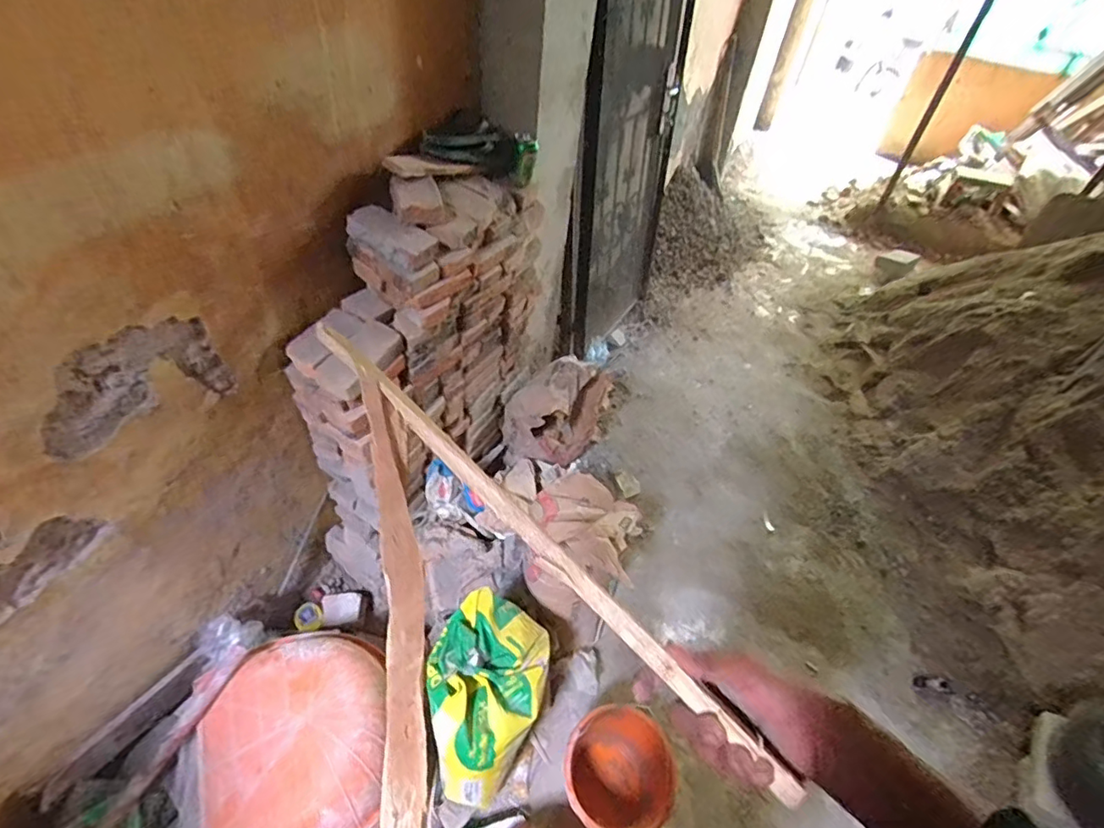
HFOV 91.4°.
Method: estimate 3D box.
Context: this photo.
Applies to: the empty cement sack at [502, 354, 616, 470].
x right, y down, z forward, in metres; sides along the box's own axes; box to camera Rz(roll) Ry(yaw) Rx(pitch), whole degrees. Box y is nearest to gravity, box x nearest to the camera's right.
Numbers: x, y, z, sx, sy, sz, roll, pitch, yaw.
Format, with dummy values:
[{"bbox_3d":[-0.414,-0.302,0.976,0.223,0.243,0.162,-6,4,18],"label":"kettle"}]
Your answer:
[{"bbox_3d":[0.023,-0.013,1.829,0.394,0.319,0.203,-31,57,-32],"label":"empty cement sack"}]

